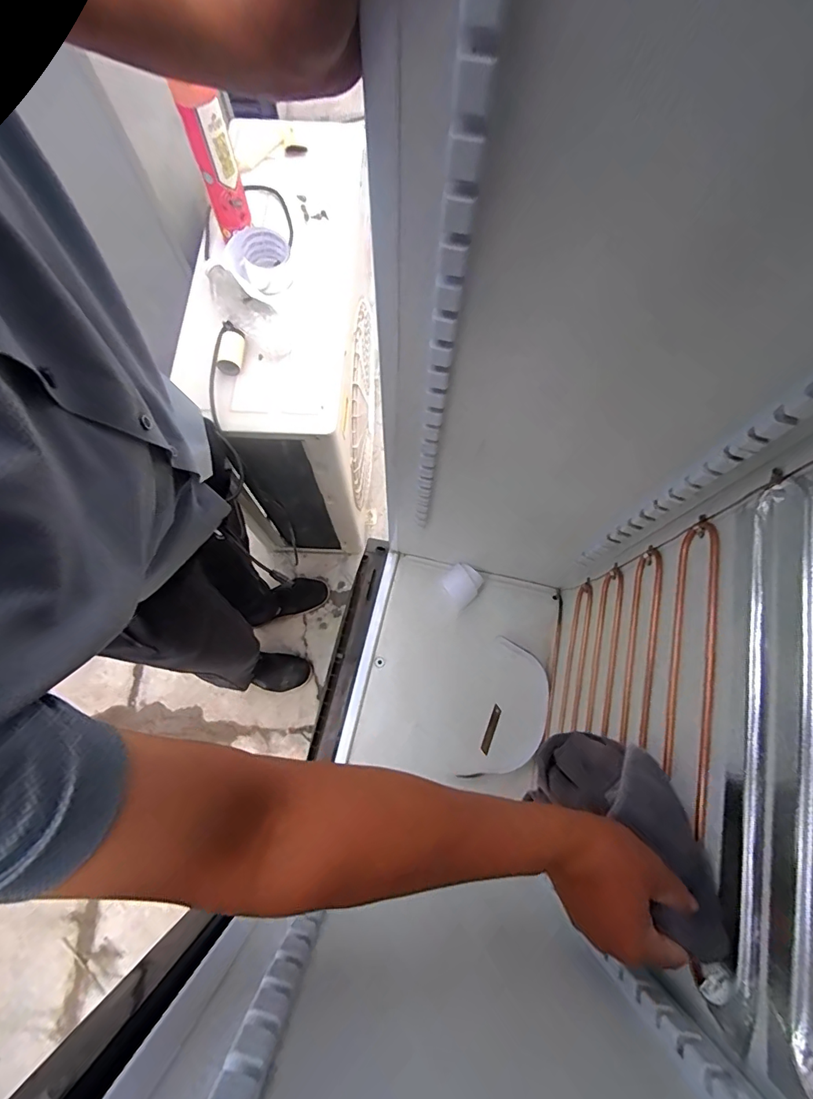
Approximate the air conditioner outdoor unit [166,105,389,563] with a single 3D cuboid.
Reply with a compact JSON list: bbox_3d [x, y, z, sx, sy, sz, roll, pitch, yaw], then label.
[{"bbox_3d":[-0.259,-0.493,1.187,0.341,0.759,0.814,-3,73,-2],"label":"air conditioner outdoor unit"}]

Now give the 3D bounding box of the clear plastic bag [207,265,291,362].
[{"bbox_3d":[-0.289,-0.433,0.844,0.084,0.046,0.208,-32,76,-10],"label":"clear plastic bag"}]

